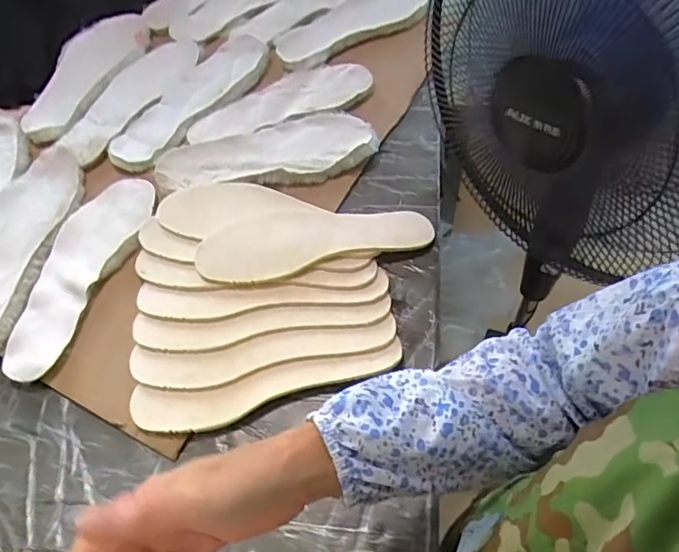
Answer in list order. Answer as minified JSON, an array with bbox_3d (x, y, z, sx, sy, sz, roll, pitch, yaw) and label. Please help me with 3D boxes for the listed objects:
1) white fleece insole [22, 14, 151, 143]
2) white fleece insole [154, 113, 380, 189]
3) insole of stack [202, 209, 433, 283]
[{"bbox_3d":[-0.384,-0.310,0.795,0.110,0.025,0.276,24,65,12],"label":"white fleece insole"},{"bbox_3d":[-0.095,-0.165,0.700,0.281,0.022,0.100,-7,56,-2],"label":"white fleece insole"},{"bbox_3d":[-0.028,-0.047,0.626,0.271,0.018,0.085,-10,60,-11],"label":"insole of stack"}]

